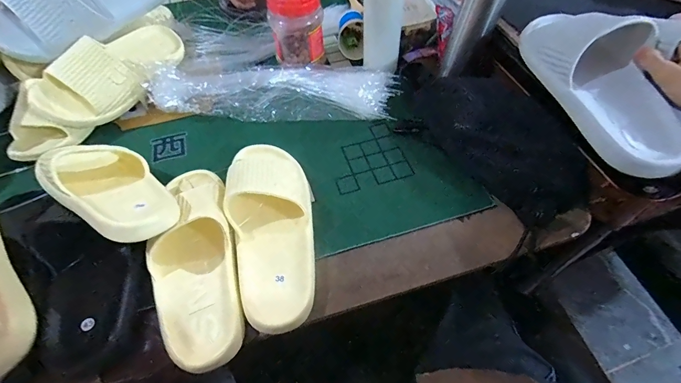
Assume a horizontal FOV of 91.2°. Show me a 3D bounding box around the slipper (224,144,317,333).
[{"bbox_3d":[-0.088,0.033,0.422,0.095,0.063,0.264,-13,56,-5],"label":"slipper"}]

